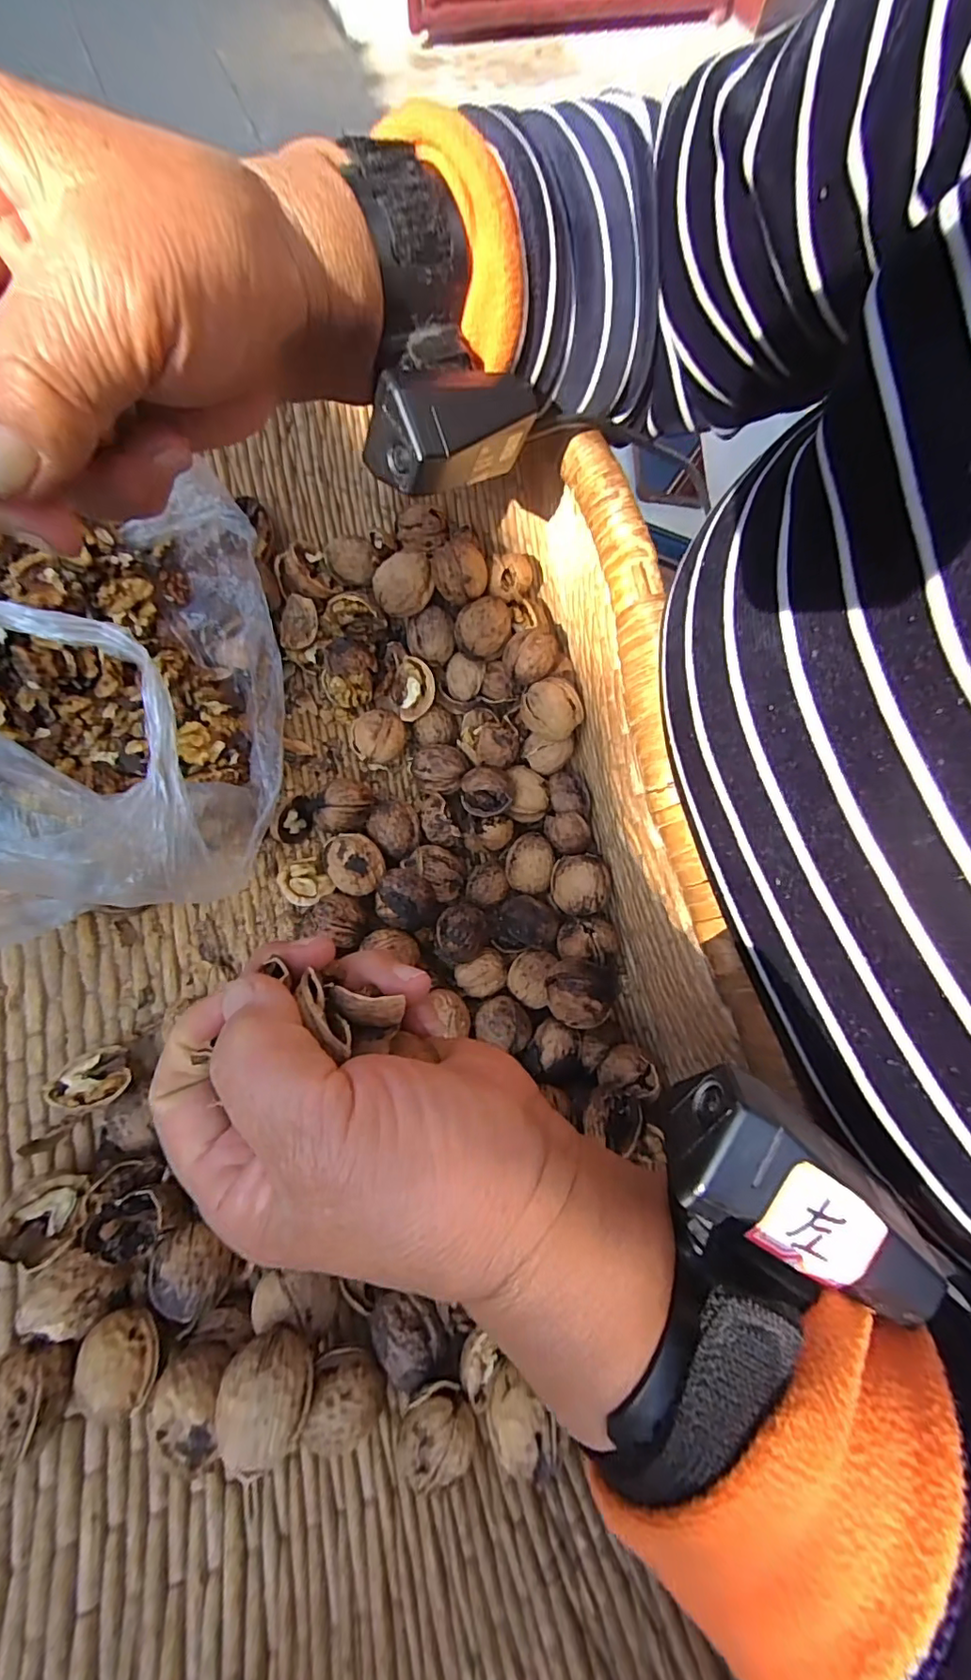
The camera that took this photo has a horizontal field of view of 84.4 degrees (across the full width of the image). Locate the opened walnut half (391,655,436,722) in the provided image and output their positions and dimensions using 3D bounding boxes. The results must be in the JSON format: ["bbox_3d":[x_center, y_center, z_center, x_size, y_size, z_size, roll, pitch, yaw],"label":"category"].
[{"bbox_3d":[-0.045,-0.093,0.332,0.029,0.017,0.036,-16,92,2],"label":"opened walnut half"}]

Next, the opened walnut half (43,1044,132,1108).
[{"bbox_3d":[-0.178,0.108,0.244,0.033,0.016,0.024,-3,72,-3],"label":"opened walnut half"}]

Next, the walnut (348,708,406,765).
[{"bbox_3d":[-0.065,-0.061,0.325,0.032,0.024,0.028,-14,73,-6],"label":"walnut"}]

